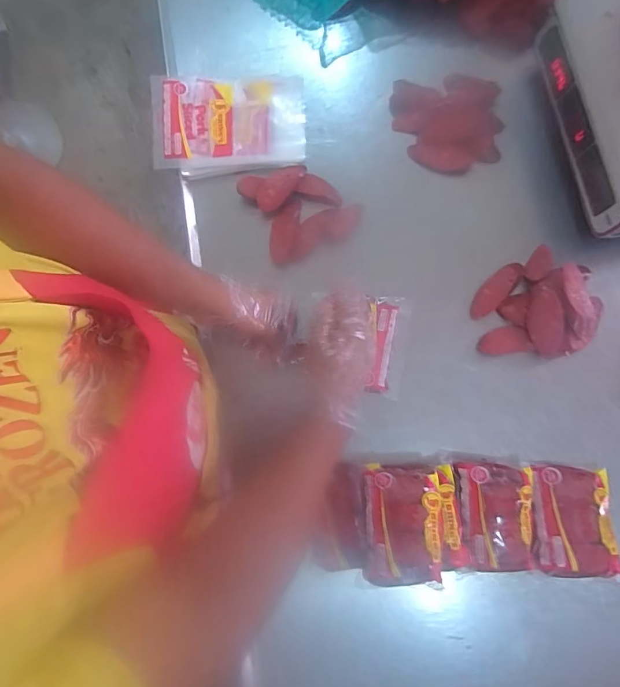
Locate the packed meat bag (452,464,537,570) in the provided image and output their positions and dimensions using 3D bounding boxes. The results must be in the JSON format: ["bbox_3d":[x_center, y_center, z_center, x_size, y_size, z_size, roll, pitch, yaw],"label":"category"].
[{"bbox_3d":[0.246,0.226,0.573,0.094,0.049,0.131,-2,79,2],"label":"packed meat bag"}]

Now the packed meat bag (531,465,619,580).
[{"bbox_3d":[0.341,0.233,0.569,0.106,0.052,0.138,-1,79,2],"label":"packed meat bag"}]

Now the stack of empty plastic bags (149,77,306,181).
[{"bbox_3d":[-0.134,-0.356,0.698,0.247,0.031,0.160,-6,79,1],"label":"stack of empty plastic bags"}]

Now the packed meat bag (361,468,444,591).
[{"bbox_3d":[0.113,0.225,0.530,0.091,0.036,0.131,1,80,3],"label":"packed meat bag"}]

